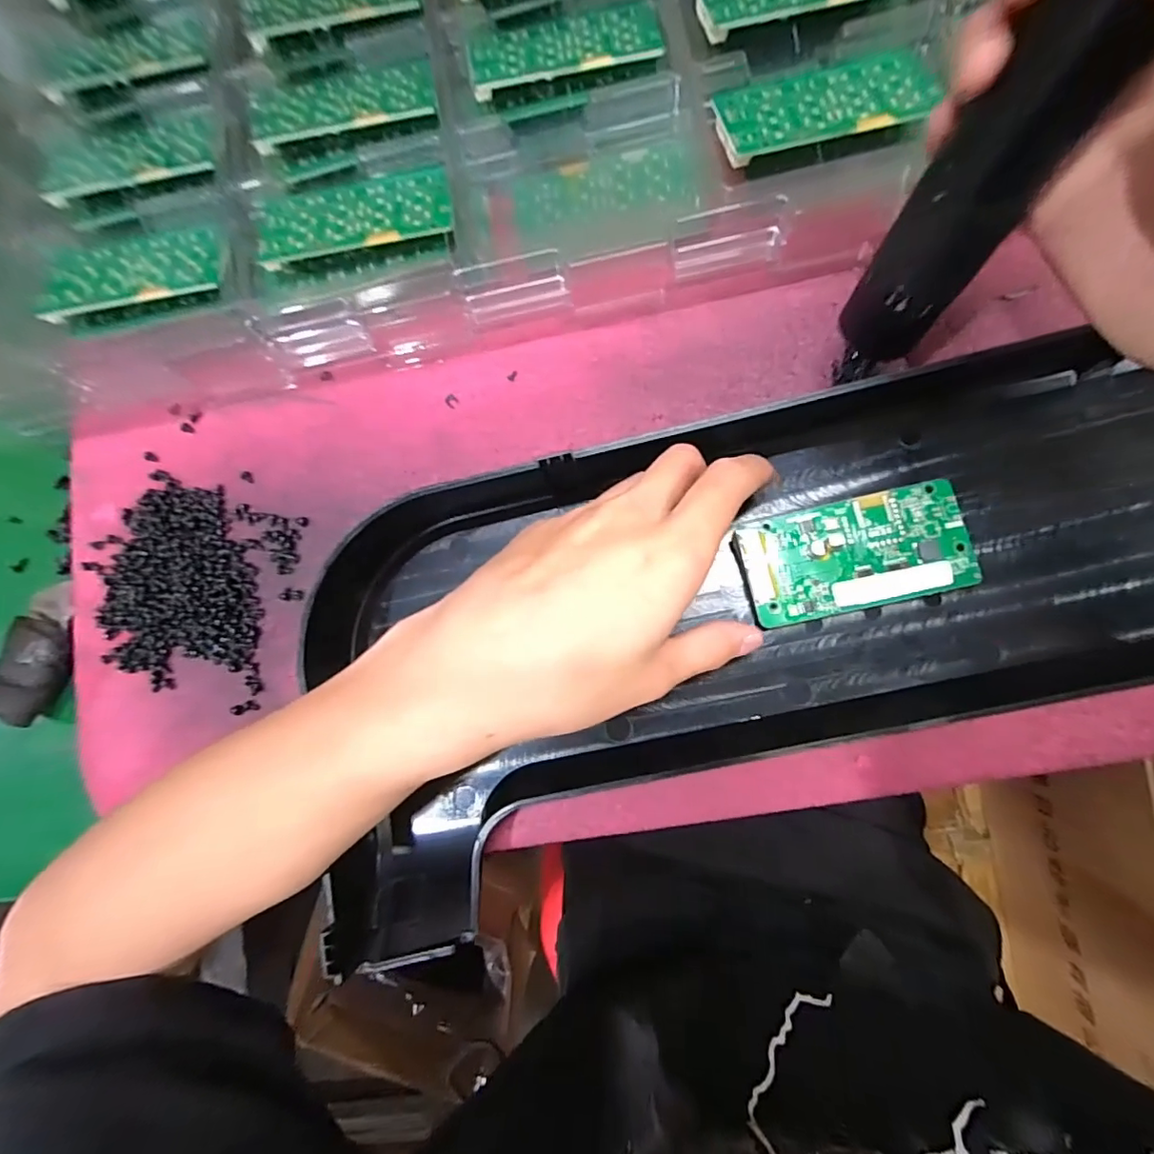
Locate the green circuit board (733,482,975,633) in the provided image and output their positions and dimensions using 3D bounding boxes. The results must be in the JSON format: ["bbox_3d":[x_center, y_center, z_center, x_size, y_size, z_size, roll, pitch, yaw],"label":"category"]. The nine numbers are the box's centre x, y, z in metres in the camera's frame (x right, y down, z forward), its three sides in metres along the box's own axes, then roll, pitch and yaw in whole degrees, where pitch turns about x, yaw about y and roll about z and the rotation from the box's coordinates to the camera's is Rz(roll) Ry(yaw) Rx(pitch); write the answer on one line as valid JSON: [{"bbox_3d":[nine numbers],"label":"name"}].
[{"bbox_3d":[0.122,-0.010,0.241,0.095,0.007,0.047,-14,84,2],"label":"green circuit board"}]

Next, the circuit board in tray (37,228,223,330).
[{"bbox_3d":[-0.221,-0.149,0.277,0.090,0.014,0.052,-11,68,-1],"label":"circuit board in tray"}]

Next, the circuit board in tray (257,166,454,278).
[{"bbox_3d":[-0.108,-0.177,0.271,0.094,0.012,0.049,-5,71,3],"label":"circuit board in tray"}]

